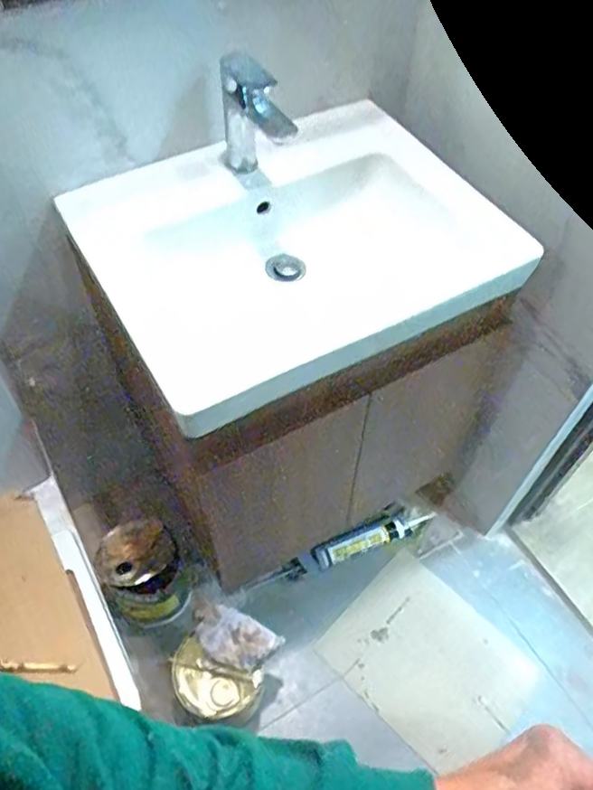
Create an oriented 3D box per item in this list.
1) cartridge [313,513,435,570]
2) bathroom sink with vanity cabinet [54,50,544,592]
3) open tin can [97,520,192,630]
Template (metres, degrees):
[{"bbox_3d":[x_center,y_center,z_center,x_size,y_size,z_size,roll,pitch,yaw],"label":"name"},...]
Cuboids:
[{"bbox_3d":[0.187,0.333,1.461,0.309,0.048,0.048,-20,57,-15],"label":"cartridge"},{"bbox_3d":[0.022,-0.064,1.174,0.621,0.848,0.449,-28,59,-20],"label":"bathroom sink with vanity cabinet"},{"bbox_3d":[-0.316,0.382,1.298,0.148,0.239,0.147,0,54,-1],"label":"open tin can"}]

